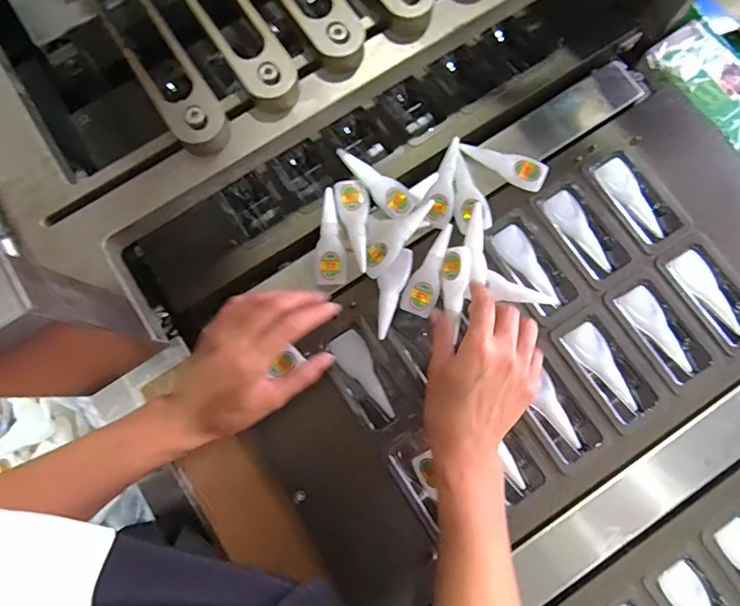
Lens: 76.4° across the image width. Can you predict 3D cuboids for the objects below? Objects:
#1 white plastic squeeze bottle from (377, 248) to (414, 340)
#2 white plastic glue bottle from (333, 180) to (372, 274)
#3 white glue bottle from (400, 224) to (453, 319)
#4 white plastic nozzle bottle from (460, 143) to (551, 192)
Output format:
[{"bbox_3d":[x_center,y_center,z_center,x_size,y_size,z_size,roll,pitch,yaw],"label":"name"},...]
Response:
[{"bbox_3d":[0.017,-0.010,0.427,0.024,0.014,0.085,21,80,4],"label":"white plastic squeeze bottle"},{"bbox_3d":[-0.014,-0.072,0.431,0.032,0.011,0.085,-6,79,-1],"label":"white plastic glue bottle"},{"bbox_3d":[0.056,-0.029,0.429,0.029,0.013,0.085,24,80,5],"label":"white glue bottle"},{"bbox_3d":[0.127,-0.134,0.452,0.085,0.013,0.028,24,80,5],"label":"white plastic nozzle bottle"}]

